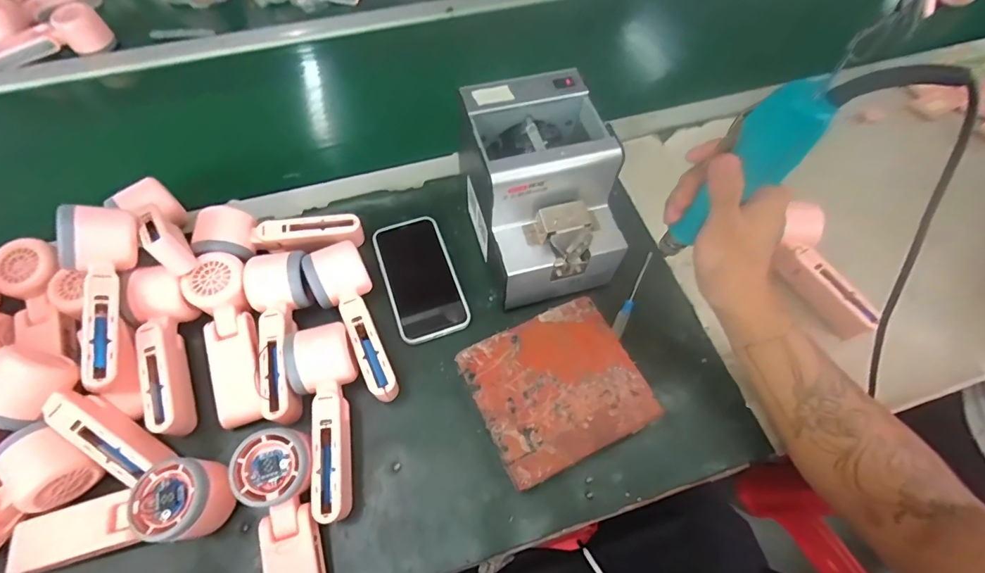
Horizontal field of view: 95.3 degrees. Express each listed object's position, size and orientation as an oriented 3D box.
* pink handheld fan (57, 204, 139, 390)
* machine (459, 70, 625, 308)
[{"bbox_3d":[-0.352,0.008,0.408,0.049,0.058,0.165,-11,76,-7],"label":"pink handheld fan"},{"bbox_3d":[0.049,-0.092,0.461,0.121,0.150,0.168,-13,62,-8],"label":"machine"}]

